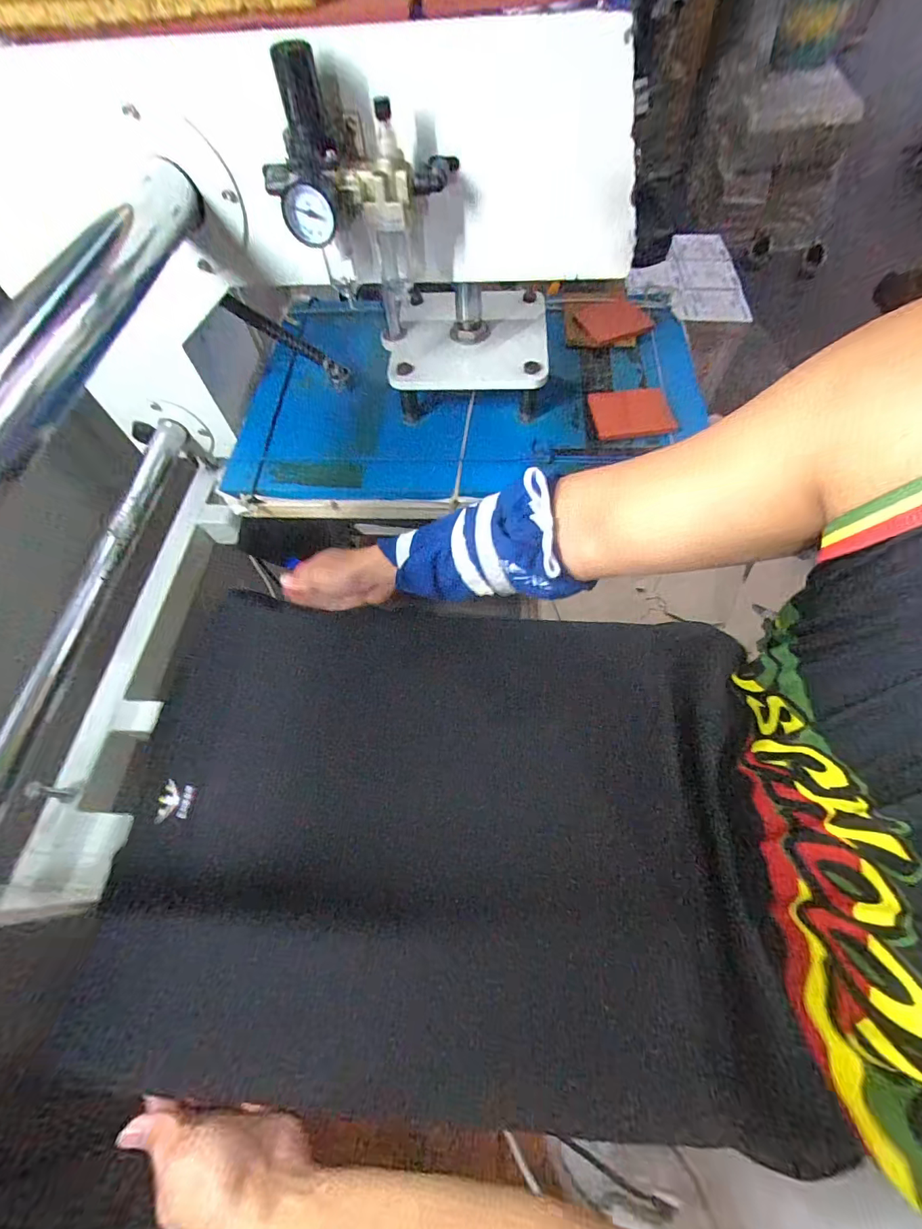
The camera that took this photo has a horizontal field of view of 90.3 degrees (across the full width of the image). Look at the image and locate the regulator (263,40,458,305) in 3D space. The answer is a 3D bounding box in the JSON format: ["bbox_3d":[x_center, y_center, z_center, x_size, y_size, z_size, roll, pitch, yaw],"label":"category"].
[{"bbox_3d":[-0.076,-0.342,0.369,0.142,0.143,0.082,-23,63,-9],"label":"regulator"}]

